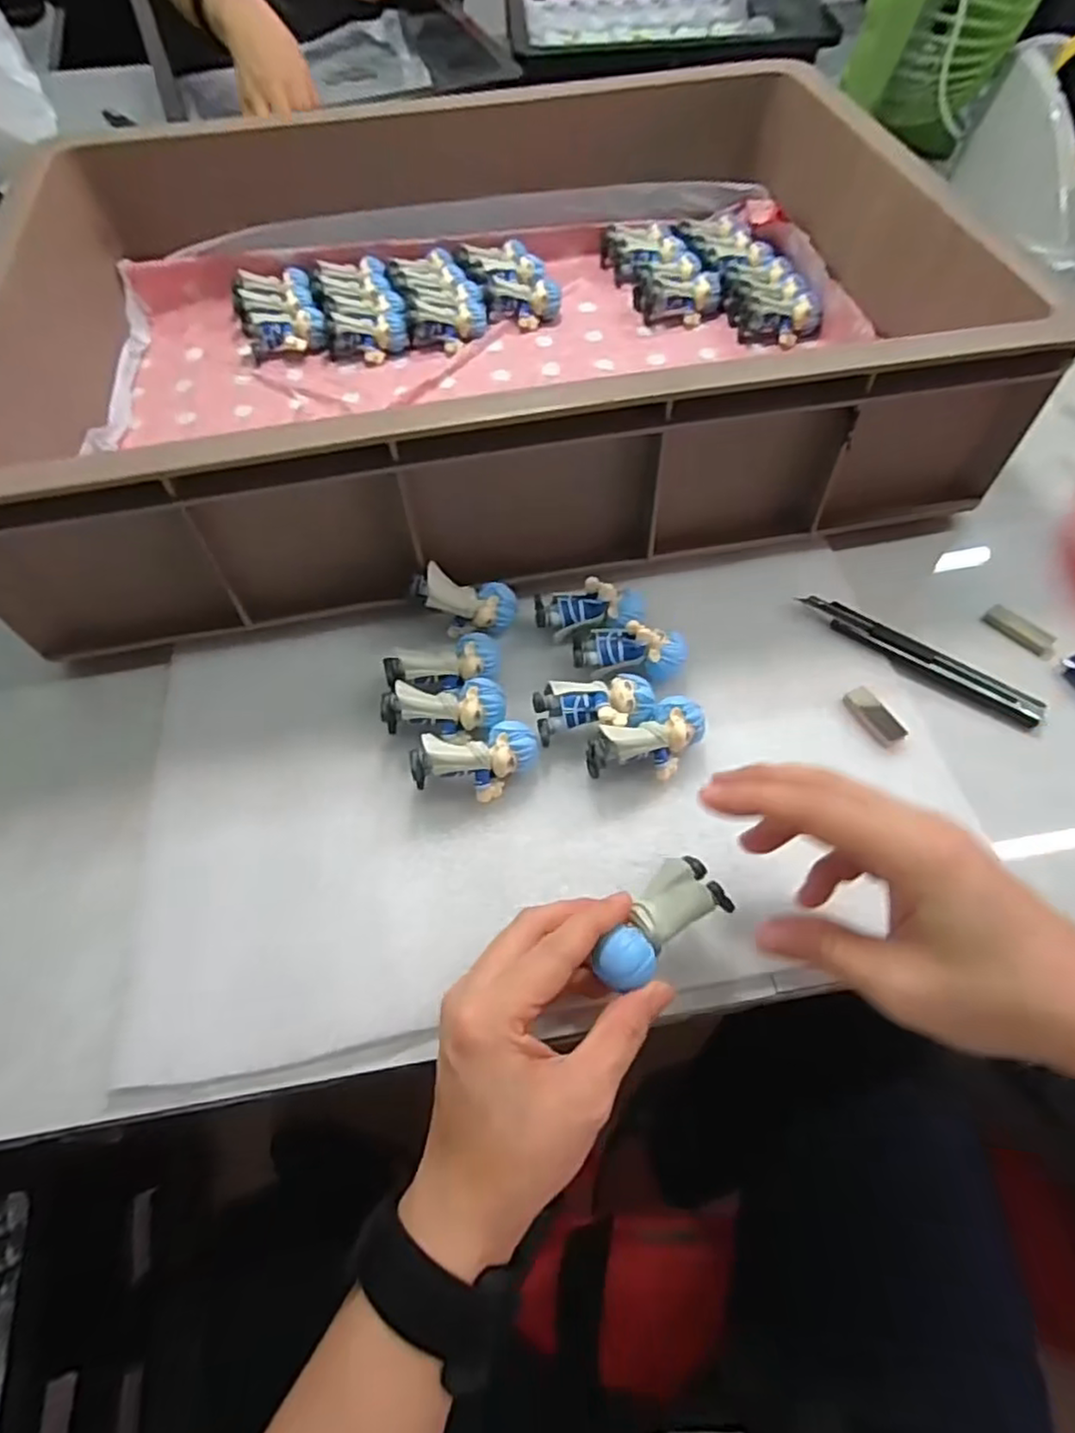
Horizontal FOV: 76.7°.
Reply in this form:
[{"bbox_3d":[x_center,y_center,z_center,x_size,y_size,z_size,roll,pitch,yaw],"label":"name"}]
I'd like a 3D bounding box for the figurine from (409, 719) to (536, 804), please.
[{"bbox_3d":[-0.030,0.024,0.341,0.062,0.030,0.030,-13,60,-6],"label":"figurine"}]

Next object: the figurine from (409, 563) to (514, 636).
[{"bbox_3d":[-0.043,-0.064,0.385,0.059,0.027,0.025,16,59,-23],"label":"figurine"}]

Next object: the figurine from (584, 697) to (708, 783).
[{"bbox_3d":[0.057,0.014,0.343,0.060,0.029,0.031,-26,63,-13],"label":"figurine"}]

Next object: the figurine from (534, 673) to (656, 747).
[{"bbox_3d":[0.030,-0.003,0.354,0.060,0.027,0.029,-7,60,-2],"label":"figurine"}]

